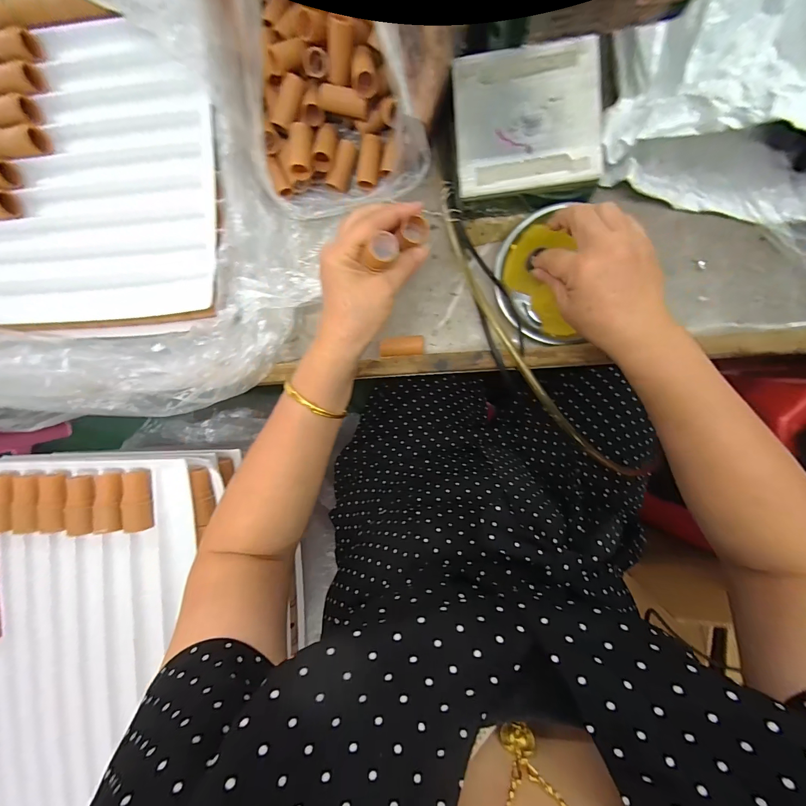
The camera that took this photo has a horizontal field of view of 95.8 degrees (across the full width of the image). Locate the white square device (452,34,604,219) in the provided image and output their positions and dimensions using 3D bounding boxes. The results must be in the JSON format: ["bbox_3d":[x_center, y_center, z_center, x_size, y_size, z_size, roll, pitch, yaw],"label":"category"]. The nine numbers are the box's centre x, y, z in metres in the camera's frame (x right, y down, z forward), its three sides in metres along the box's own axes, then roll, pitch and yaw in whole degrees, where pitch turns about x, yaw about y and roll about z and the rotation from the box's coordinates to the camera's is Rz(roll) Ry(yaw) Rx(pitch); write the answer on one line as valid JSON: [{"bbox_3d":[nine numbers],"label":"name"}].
[{"bbox_3d":[0.110,-0.248,0.332,0.122,0.042,0.122,-4,94,7],"label":"white square device"}]

